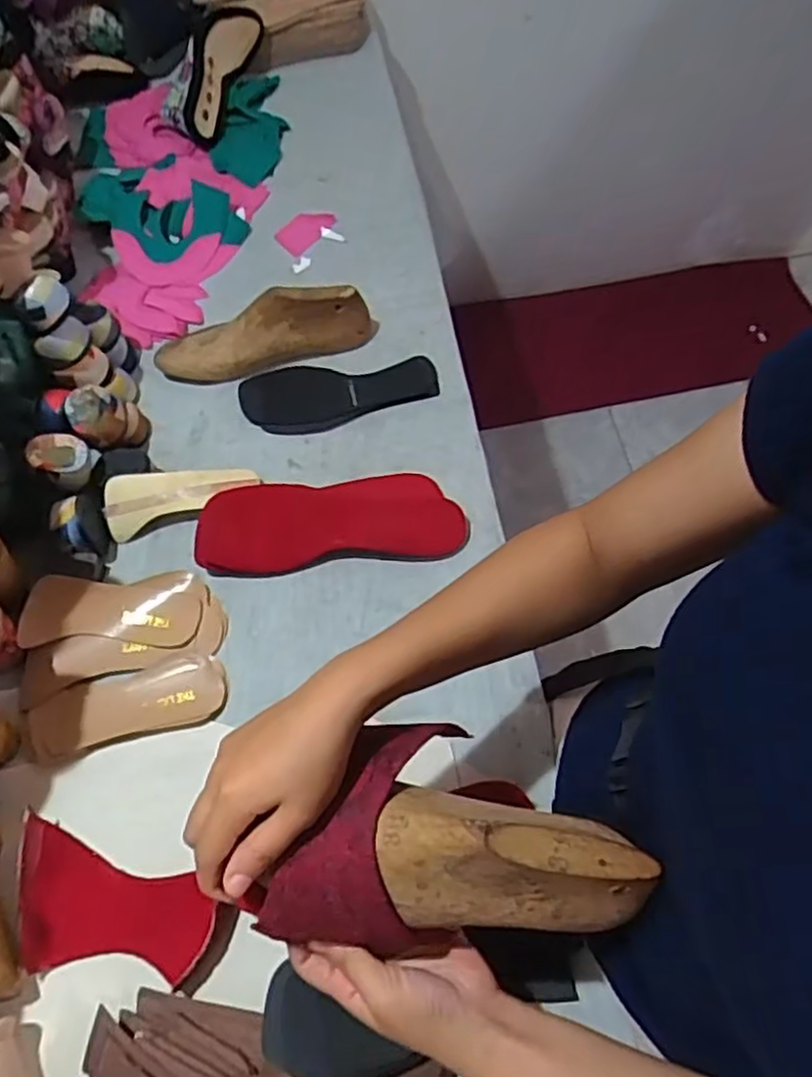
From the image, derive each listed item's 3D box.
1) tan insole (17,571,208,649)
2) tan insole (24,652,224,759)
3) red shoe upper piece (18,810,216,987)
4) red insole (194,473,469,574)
[{"bbox_3d":[-0.266,0.066,0.645,0.155,0.032,0.067,0,60,-12],"label":"tan insole"},{"bbox_3d":[-0.238,0.138,0.603,0.155,0.020,0.064,-15,61,-4],"label":"tan insole"},{"bbox_3d":[-0.225,0.280,0.522,0.162,0.031,0.087,14,63,12],"label":"red shoe upper piece"},{"bbox_3d":[-0.070,-0.018,0.668,0.241,0.044,0.082,-6,61,1],"label":"red insole"}]

